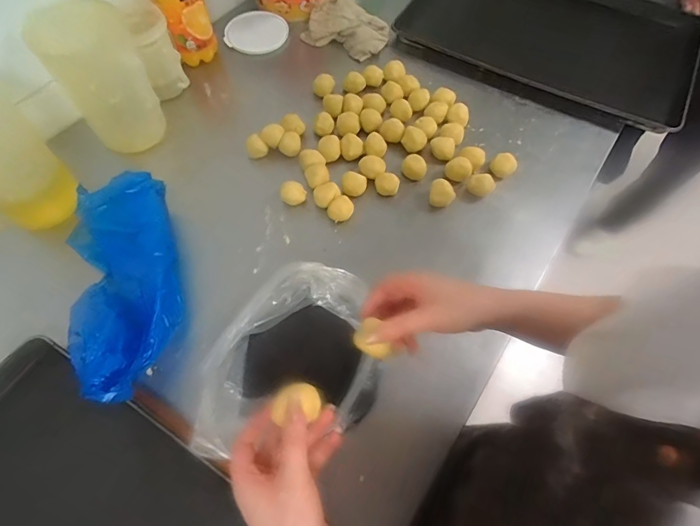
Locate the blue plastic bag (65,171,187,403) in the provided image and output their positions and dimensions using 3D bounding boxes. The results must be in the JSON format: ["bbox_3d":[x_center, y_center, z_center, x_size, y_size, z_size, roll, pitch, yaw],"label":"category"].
[{"bbox_3d":[-0.318,0.019,0.577,0.139,0.105,0.366,-18,64,-11],"label":"blue plastic bag"}]

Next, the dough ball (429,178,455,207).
[{"bbox_3d":[0.154,-0.114,0.681,0.040,0.032,0.036,8,62,3],"label":"dough ball"}]

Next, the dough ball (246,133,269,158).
[{"bbox_3d":[-0.164,-0.206,0.714,0.035,0.027,0.035,1,62,-1],"label":"dough ball"}]

